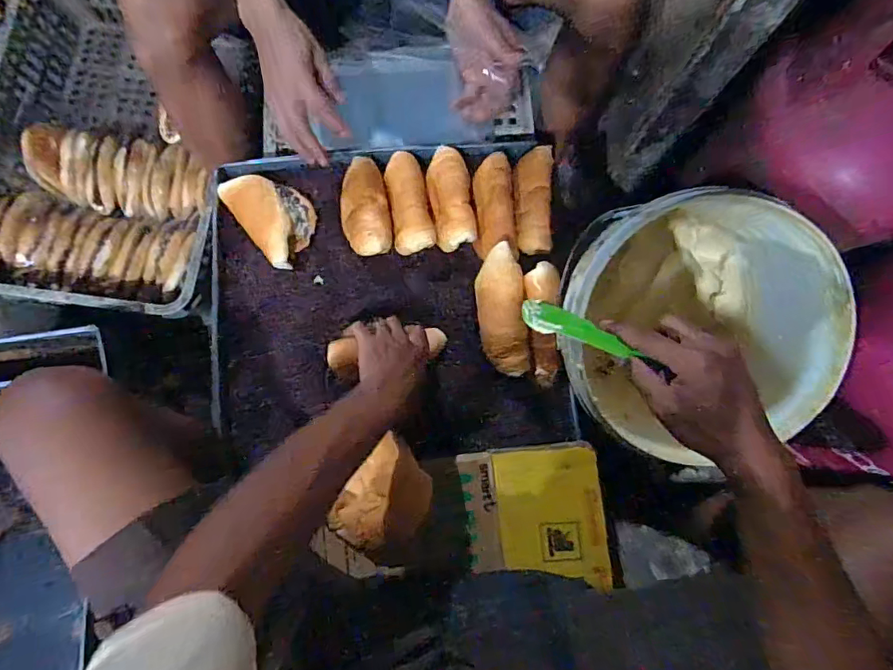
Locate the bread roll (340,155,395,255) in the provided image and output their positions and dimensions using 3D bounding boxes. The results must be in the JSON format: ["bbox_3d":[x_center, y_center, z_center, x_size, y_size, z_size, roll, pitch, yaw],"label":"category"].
[{"bbox_3d":[-0.109,-0.166,0.674,0.070,0.052,0.131,-8,80,-3],"label":"bread roll"}]

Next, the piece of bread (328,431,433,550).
[{"bbox_3d":[-0.065,0.188,0.588,0.087,0.036,0.117,32,81,4],"label":"piece of bread"}]

